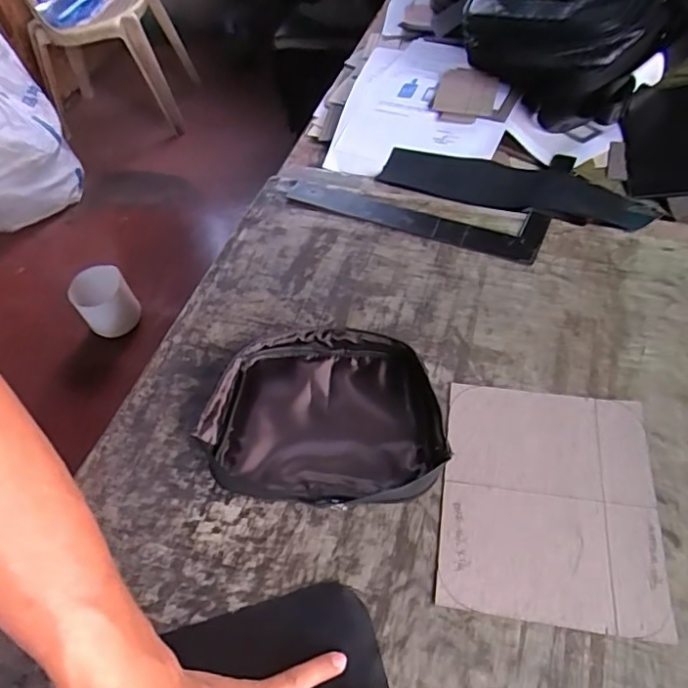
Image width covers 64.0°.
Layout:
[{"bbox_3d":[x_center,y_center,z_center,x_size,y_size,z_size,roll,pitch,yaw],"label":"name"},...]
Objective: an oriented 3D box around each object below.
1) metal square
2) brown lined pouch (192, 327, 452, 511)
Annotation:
[{"bbox_3d":[0.109,-0.208,0.683,0.302,0.004,0.211,19,57,18],"label":"metal square"},{"bbox_3d":[-0.016,0.059,0.482,0.195,0.030,0.163,0,54,5],"label":"brown lined pouch"}]

